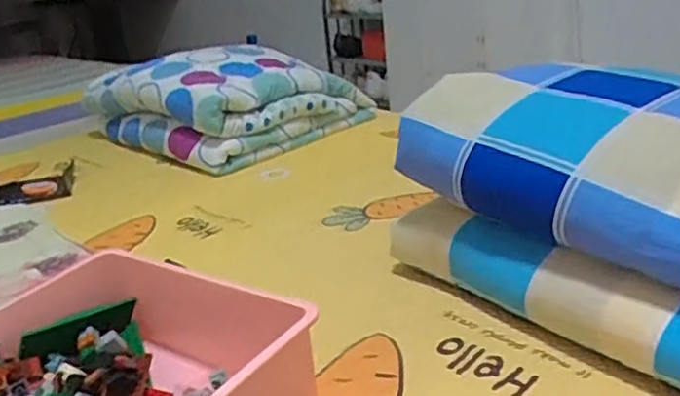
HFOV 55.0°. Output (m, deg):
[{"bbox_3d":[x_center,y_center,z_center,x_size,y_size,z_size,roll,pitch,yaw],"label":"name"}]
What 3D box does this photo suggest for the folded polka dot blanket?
[{"bbox_3d":[-0.274,-0.225,1.458,0.539,0.195,0.380,12,27,39],"label":"folded polka dot blanket"}]

